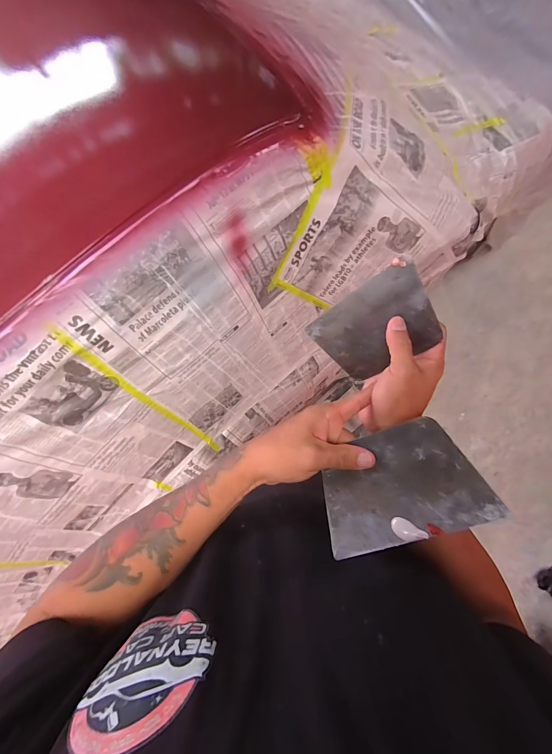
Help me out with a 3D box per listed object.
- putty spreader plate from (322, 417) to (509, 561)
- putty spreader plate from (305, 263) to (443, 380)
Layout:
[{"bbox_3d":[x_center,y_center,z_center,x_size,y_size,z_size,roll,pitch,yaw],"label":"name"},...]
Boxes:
[{"bbox_3d":[0.105,0.096,0.284,0.134,0.004,0.091,-24,60,15],"label":"putty spreader plate"},{"bbox_3d":[0.107,-0.052,0.349,0.089,0.131,0.004,51,44,-6],"label":"putty spreader plate"}]

